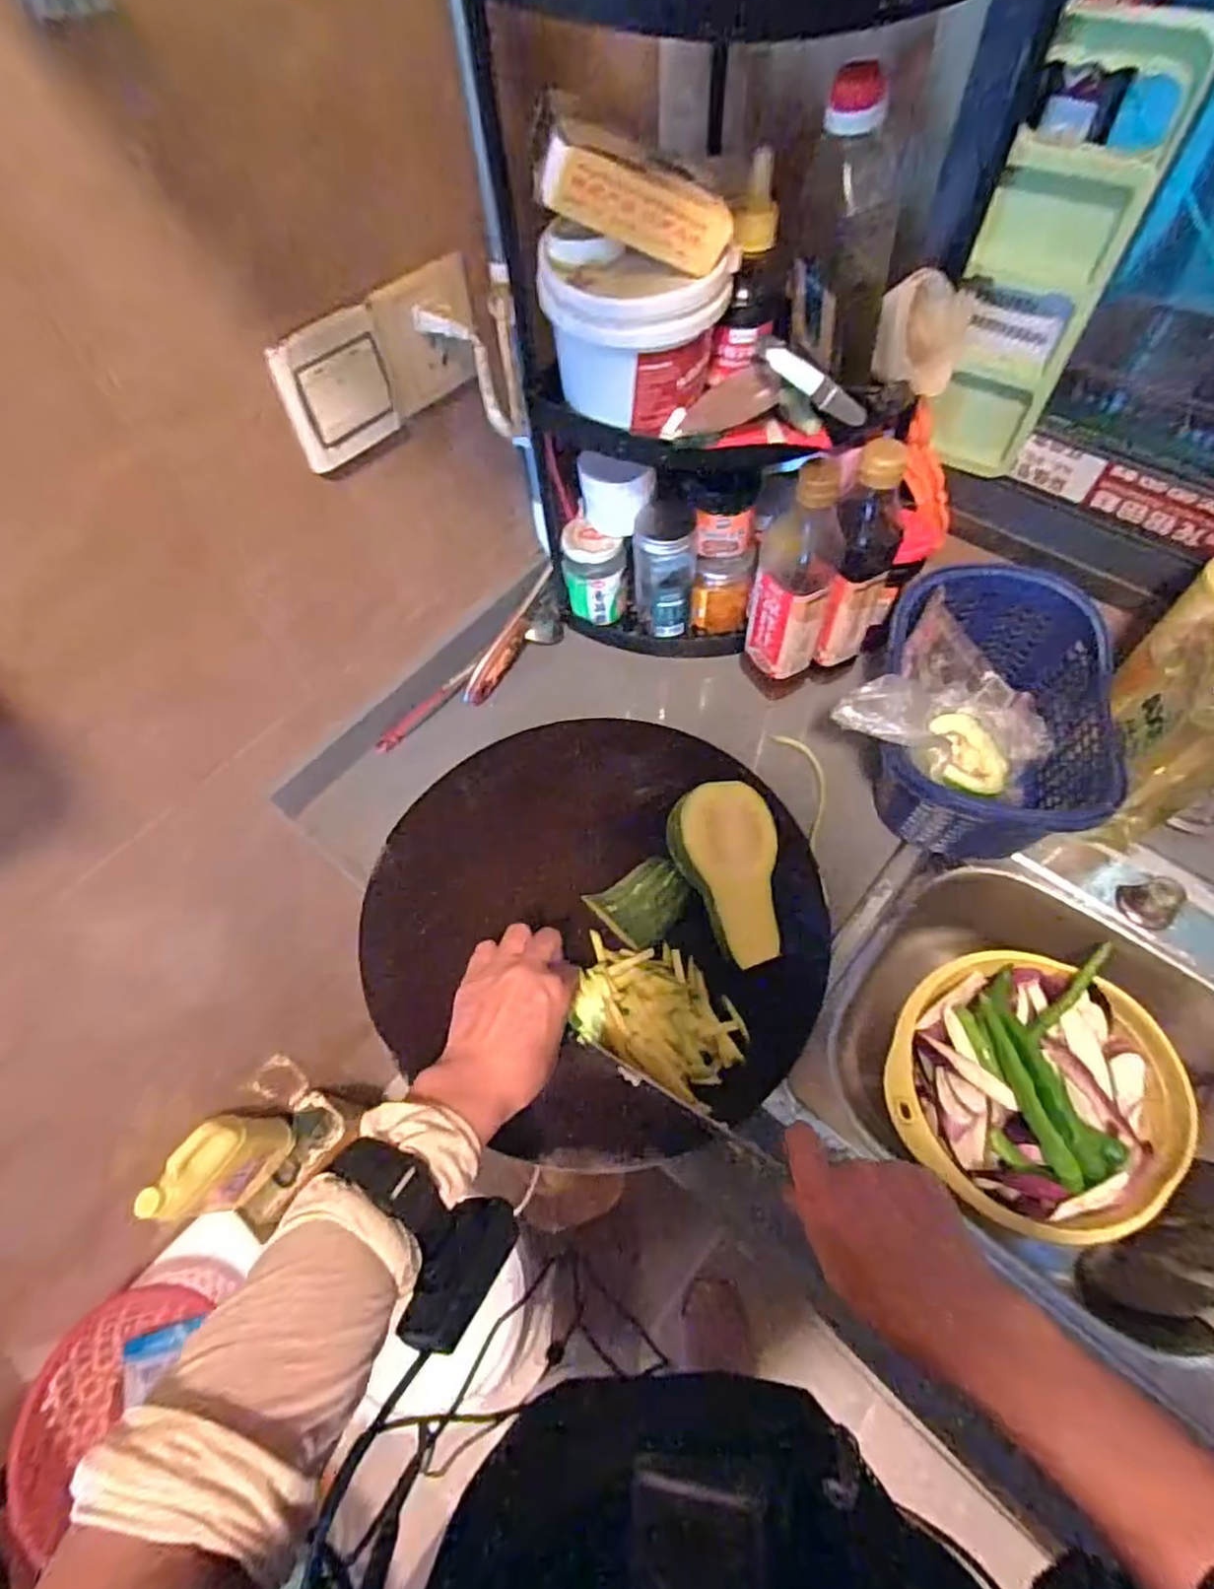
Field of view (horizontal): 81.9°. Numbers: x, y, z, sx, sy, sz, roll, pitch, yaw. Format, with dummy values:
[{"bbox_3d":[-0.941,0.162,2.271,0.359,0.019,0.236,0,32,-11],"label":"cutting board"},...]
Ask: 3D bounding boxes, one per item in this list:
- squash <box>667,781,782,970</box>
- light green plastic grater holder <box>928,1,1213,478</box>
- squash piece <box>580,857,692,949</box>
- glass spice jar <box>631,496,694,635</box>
[{"bbox_3d":[0.095,0.063,0.556,0.087,0.038,0.137,0,80,-32],"label":"squash"},{"bbox_3d":[0.304,-0.361,0.500,0.094,0.277,0.034,29,66,18],"label":"light green plastic grater holder"},{"bbox_3d":[0.030,0.084,0.558,0.073,0.024,0.058,-36,65,-16],"label":"squash piece"},{"bbox_3d":[0.056,-0.219,0.687,0.058,0.131,0.044,6,61,7],"label":"glass spice jar"}]

